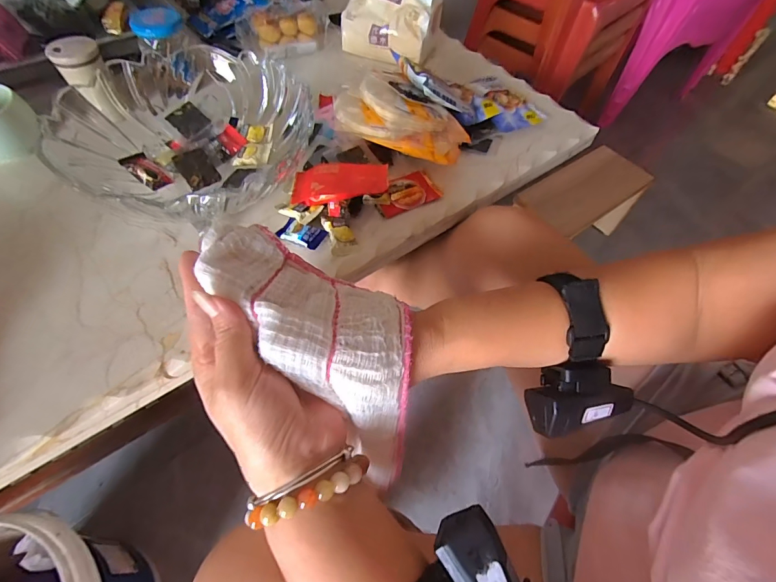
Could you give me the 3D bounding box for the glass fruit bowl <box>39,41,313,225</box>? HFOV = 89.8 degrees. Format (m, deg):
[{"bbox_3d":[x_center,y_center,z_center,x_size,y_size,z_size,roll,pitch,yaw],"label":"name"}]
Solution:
[{"bbox_3d":[-0.198,-0.169,0.417,0.219,0.092,0.202,2,56,-3],"label":"glass fruit bowl"}]

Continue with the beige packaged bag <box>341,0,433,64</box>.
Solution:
[{"bbox_3d":[-0.002,-0.415,0.580,0.132,0.113,0.057,16,57,7],"label":"beige packaged bag"}]

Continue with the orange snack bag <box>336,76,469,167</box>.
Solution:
[{"bbox_3d":[0.020,-0.205,0.448,0.153,0.047,0.102,17,56,-8],"label":"orange snack bag"}]

